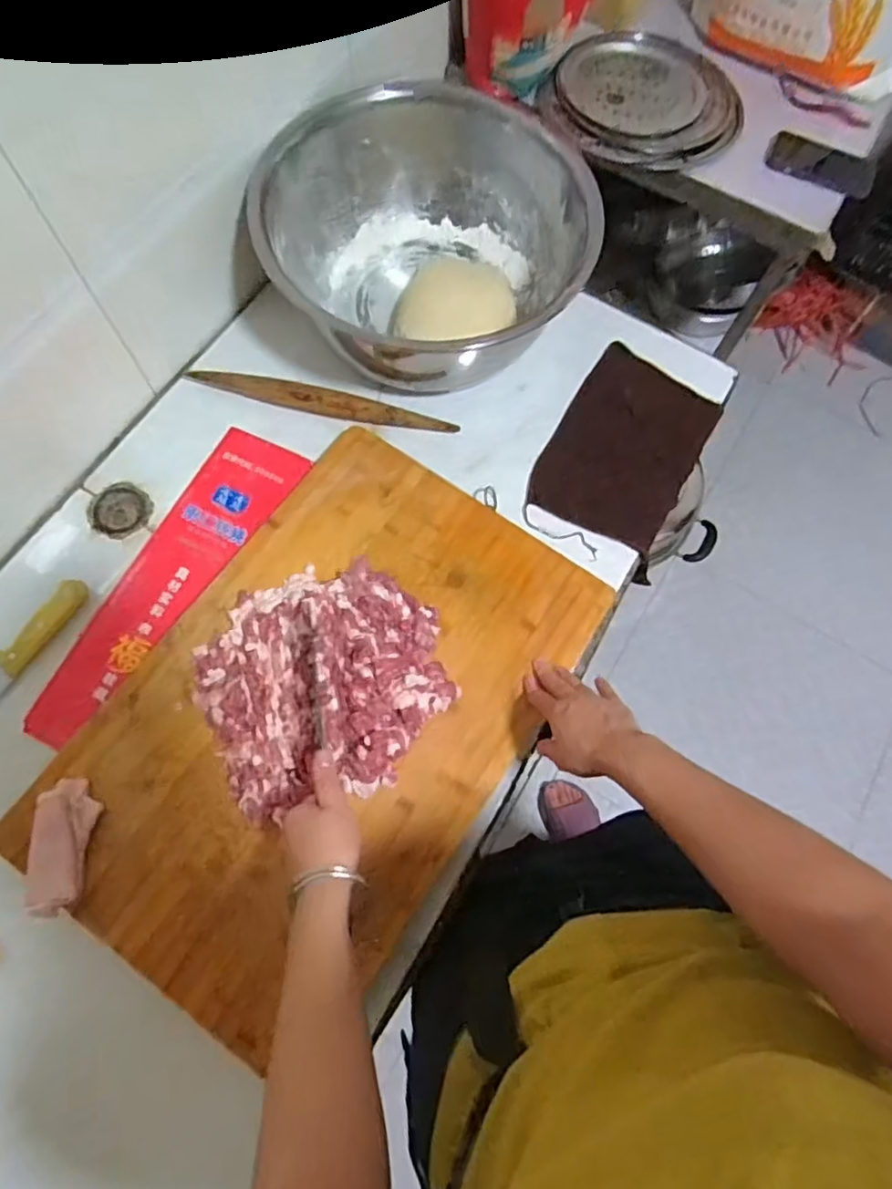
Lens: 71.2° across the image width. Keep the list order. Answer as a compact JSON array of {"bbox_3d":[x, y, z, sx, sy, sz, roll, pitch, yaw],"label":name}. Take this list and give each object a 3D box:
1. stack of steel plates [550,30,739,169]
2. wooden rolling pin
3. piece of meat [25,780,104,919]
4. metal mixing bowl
[{"bbox_3d":[0.293,-0.715,0.903,0.264,0.055,0.256,-42,77,-15],"label":"stack of steel plates"},{"bbox_3d":[-0.151,-0.235,0.754,0.328,0.019,0.027,12,71,2],"label":"wooden rolling pin"},{"bbox_3d":[-0.351,0.228,0.567,0.049,0.019,0.113,1,71,-2],"label":"piece of meat"},{"bbox_3d":[-0.038,-0.428,0.765,0.358,0.169,0.340,1,71,-2],"label":"metal mixing bowl"}]

